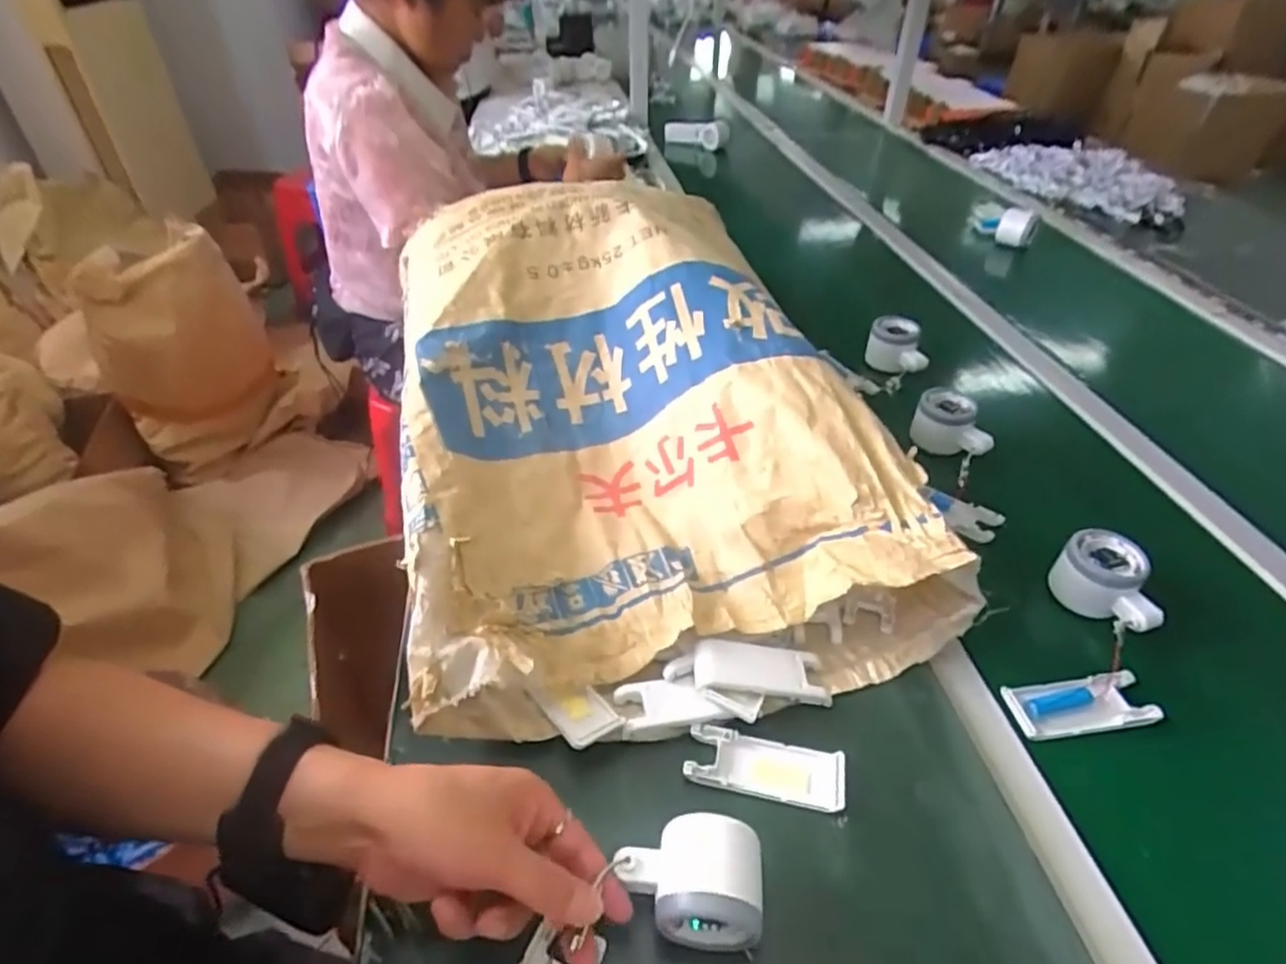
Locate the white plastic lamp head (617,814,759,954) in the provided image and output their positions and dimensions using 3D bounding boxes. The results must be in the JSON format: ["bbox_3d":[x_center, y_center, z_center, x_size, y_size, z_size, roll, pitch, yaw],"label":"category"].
[{"bbox_3d":[0.028,0.224,0.375,0.076,0.049,0.055,2,42,3],"label":"white plastic lamp head"}]

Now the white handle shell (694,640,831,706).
[{"bbox_3d":[0.085,0.136,0.478,0.097,0.013,0.039,10,41,-10],"label":"white handle shell"}]

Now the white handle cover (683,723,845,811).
[{"bbox_3d":[0.083,0.191,0.445,0.103,0.010,0.040,8,43,10],"label":"white handle cover"}]

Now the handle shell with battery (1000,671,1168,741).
[{"bbox_3d":[0.320,0.165,0.485,0.103,0.011,0.040,-5,42,-4],"label":"handle shell with battery"}]

